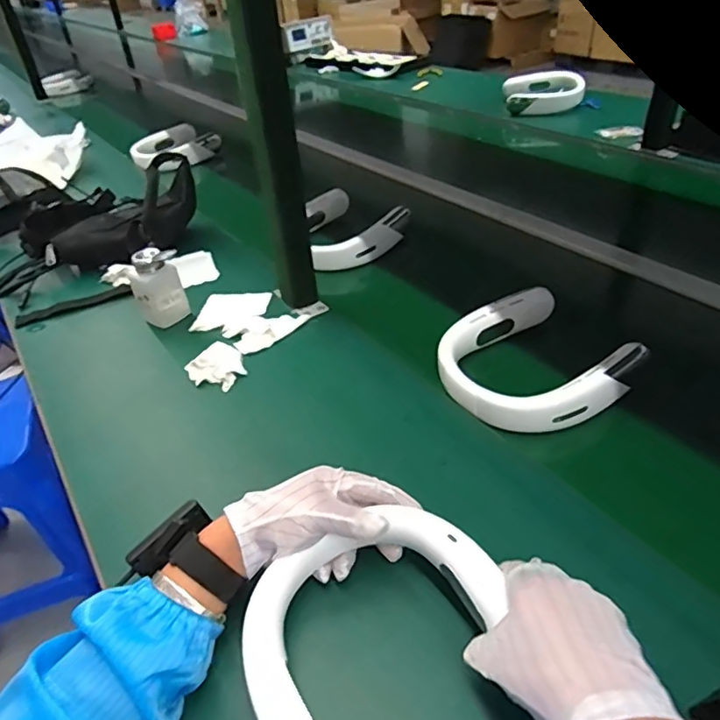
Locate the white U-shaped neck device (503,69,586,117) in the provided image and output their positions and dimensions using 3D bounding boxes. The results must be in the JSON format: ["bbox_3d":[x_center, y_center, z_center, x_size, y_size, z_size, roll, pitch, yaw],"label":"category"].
[{"bbox_3d":[0.494,-0.726,1.494,0.206,0.064,0.197,3,39,11],"label":"white U-shaped neck device"}]

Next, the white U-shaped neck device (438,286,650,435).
[{"bbox_3d":[0.191,-0.001,0.630,0.189,0.050,0.181,-21,41,-19],"label":"white U-shaped neck device"}]

